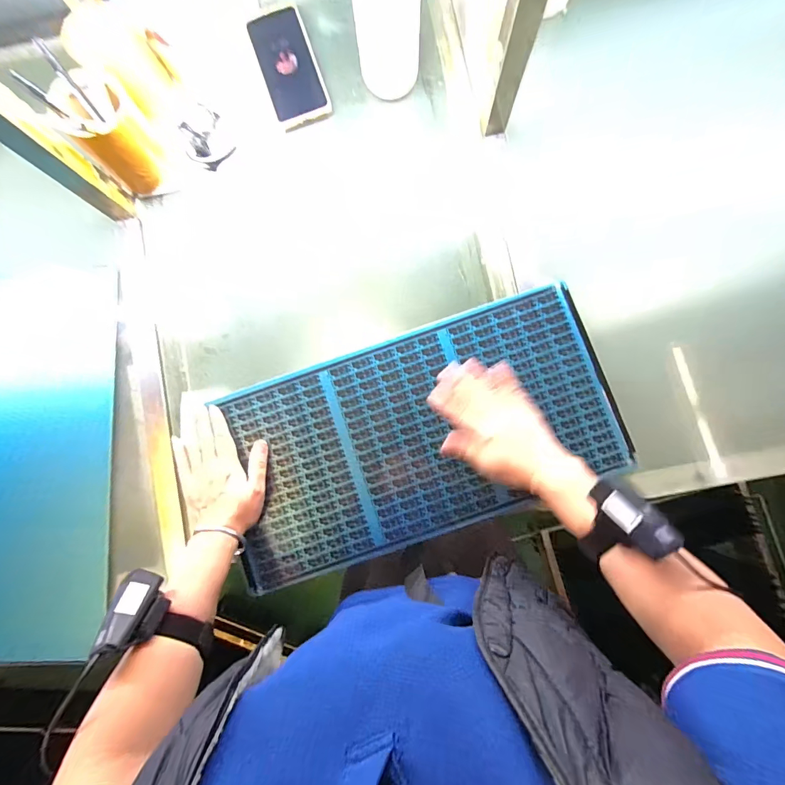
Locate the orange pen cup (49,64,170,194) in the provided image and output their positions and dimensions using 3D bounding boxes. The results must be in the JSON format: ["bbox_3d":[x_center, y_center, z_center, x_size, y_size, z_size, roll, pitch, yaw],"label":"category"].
[{"bbox_3d":[-0.342,-0.317,0.471,0.081,0.114,0.077,0,85,2],"label":"orange pen cup"}]

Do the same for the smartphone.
[{"bbox_3d":[-0.140,-0.441,0.511,0.072,0.010,0.145,-20,93,-2],"label":"smartphone"}]

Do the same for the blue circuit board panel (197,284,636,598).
[{"bbox_3d":[0.030,0.051,0.472,0.479,0.012,0.246,-20,83,0],"label":"blue circuit board panel"}]

